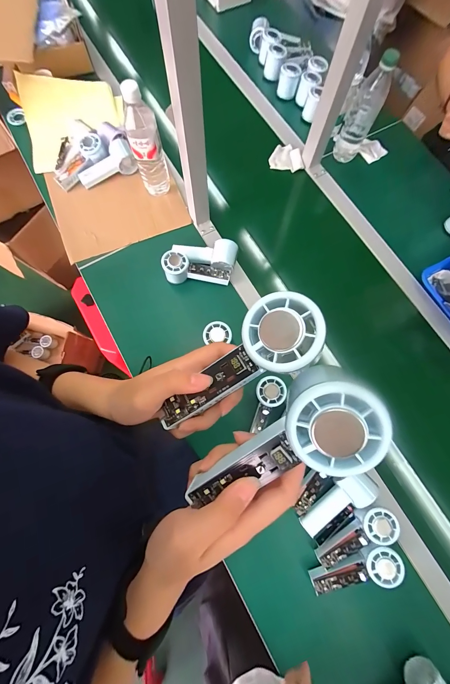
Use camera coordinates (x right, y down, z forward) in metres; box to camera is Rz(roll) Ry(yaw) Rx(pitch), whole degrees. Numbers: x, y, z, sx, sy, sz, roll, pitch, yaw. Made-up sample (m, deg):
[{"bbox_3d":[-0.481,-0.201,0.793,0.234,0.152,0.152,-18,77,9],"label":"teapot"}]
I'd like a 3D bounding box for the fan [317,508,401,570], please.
[{"bbox_3d":[0.223,0.334,0.466,0.146,0.032,0.055,-36,78,7],"label":"fan"}]

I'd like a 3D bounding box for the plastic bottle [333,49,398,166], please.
[{"bbox_3d":[0.315,-0.521,0.618,0.066,0.205,0.061,22,77,6],"label":"plastic bottle"}]

